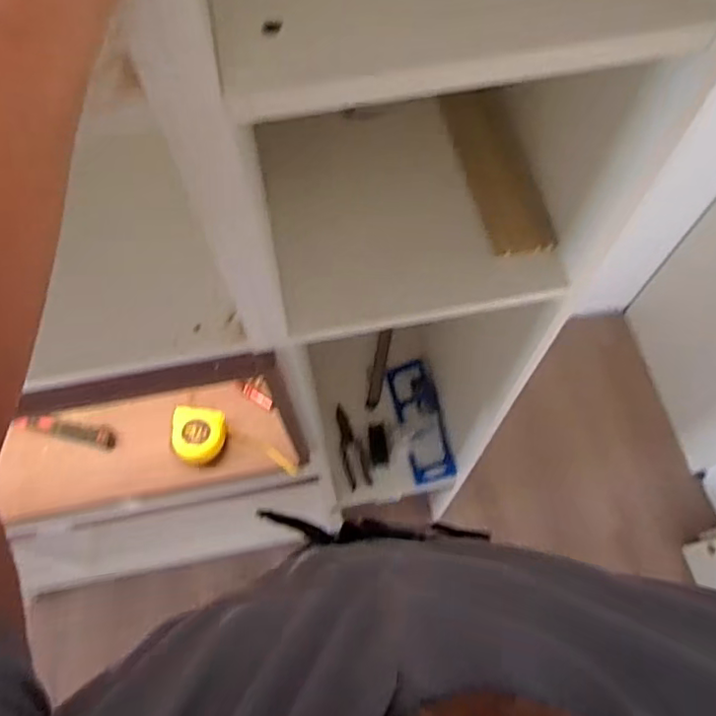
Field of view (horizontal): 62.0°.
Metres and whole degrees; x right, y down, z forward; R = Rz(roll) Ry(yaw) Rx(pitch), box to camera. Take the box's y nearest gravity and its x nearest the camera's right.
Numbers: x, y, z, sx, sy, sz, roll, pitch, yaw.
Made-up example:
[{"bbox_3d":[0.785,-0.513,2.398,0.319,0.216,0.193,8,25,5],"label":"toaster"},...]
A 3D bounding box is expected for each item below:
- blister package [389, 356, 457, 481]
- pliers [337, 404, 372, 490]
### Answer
[{"bbox_3d":[0.147,0.141,1.377,0.112,0.028,0.286,-24,63,22],"label":"blister package"},{"bbox_3d":[-0.015,0.204,1.376,0.053,0.026,0.189,-13,67,-5],"label":"pliers"}]

